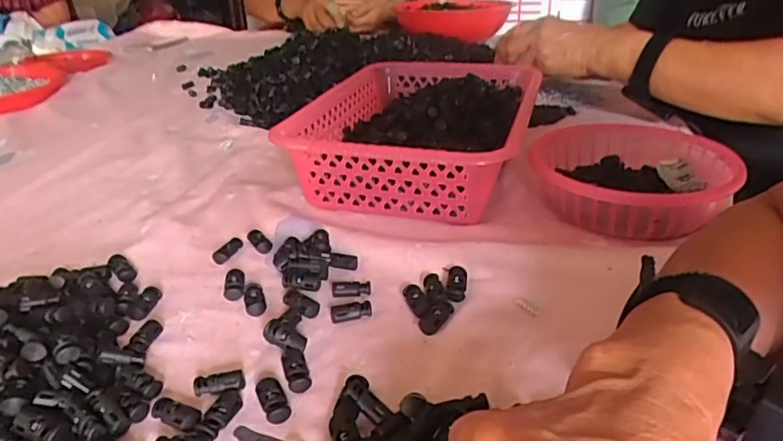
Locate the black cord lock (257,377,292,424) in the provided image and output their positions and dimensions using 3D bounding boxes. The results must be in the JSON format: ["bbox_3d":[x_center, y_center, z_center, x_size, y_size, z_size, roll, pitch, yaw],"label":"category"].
[{"bbox_3d":[-0.066,0.100,0.315,0.013,0.008,0.028,-17,31,-26],"label":"black cord lock"}]

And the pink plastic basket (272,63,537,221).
[{"bbox_3d":[0.034,-0.095,0.596,0.206,0.075,0.300,7,29,17],"label":"pink plastic basket"}]

